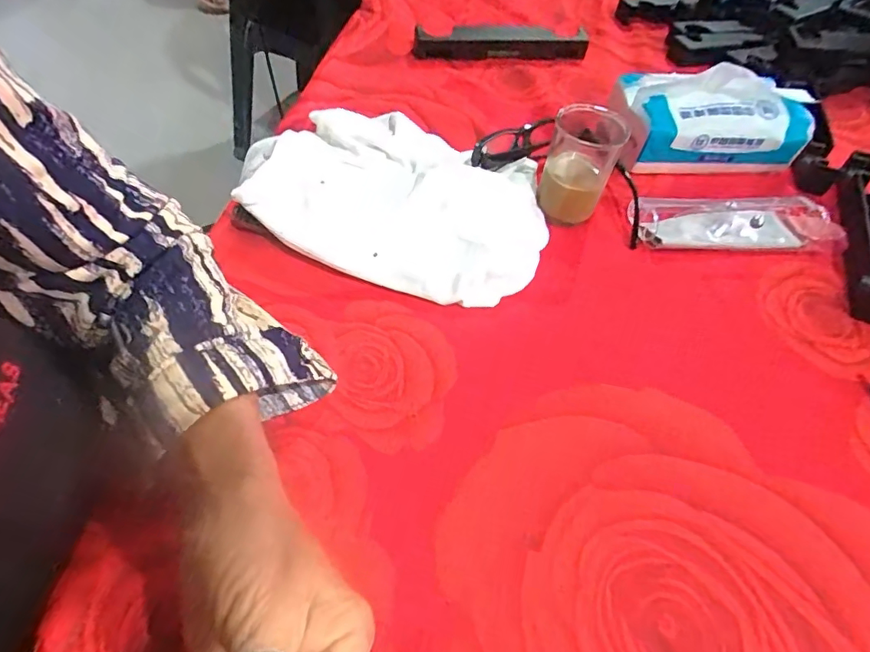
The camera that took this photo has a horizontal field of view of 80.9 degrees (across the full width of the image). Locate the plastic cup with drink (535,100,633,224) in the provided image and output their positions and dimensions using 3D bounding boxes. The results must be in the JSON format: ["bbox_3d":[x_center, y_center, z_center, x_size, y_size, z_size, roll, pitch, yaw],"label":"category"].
[{"bbox_3d":[0.113,-0.126,0.400,0.052,0.076,0.055,13,53,6],"label":"plastic cup with drink"}]

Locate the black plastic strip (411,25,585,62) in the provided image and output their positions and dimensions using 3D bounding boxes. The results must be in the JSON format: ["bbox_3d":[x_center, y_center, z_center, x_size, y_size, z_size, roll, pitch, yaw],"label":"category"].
[{"bbox_3d":[0.074,-0.323,0.582,0.191,0.029,0.032,4,55,-4],"label":"black plastic strip"}]

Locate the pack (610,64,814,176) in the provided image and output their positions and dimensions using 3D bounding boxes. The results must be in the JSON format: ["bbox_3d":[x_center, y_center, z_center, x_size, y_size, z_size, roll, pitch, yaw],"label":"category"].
[{"bbox_3d":[0.246,-0.194,0.463,0.164,0.074,0.083,-3,53,-6],"label":"pack"}]

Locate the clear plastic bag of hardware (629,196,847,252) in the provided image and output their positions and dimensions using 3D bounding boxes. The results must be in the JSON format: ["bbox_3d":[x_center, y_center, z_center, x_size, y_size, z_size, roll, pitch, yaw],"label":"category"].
[{"bbox_3d":[0.246,-0.088,0.421,0.156,0.026,0.052,-2,53,-5],"label":"clear plastic bag of hardware"}]

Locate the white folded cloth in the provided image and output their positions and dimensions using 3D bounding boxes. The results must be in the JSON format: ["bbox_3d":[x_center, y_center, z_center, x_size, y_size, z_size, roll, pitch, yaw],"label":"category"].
[{"bbox_3d":[-0.037,-0.110,0.405,0.253,0.034,0.175,13,53,6],"label":"white folded cloth"}]

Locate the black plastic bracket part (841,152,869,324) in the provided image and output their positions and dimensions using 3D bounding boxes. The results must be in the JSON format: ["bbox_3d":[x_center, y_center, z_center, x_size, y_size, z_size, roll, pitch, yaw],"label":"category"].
[{"bbox_3d":[0.356,-0.079,0.417,0.038,0.025,0.192,21,55,12],"label":"black plastic bracket part"}]

